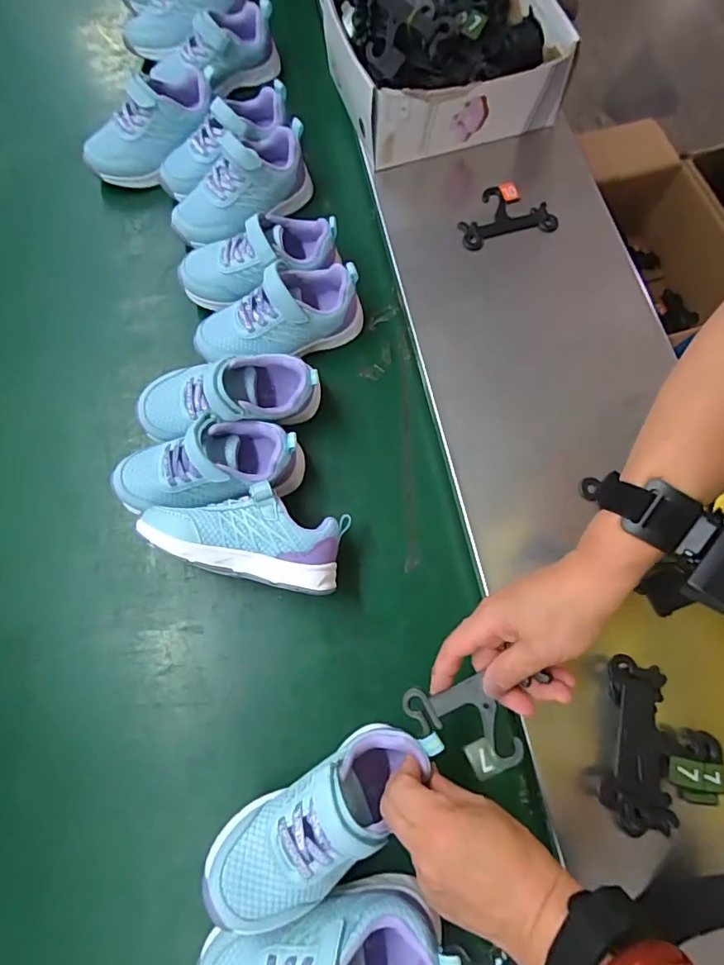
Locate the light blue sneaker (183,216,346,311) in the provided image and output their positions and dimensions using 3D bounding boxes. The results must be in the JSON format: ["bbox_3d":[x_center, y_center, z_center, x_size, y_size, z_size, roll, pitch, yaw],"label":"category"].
[{"bbox_3d":[-0.103,-0.223,0.524,0.156,0.074,0.086,1,71,0],"label":"light blue sneaker"}]

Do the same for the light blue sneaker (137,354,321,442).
[{"bbox_3d":[-0.118,-0.074,0.466,0.160,0.085,0.066,-4,71,-2],"label":"light blue sneaker"}]

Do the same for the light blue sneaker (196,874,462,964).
[{"bbox_3d":[-0.026,0.319,0.342,0.165,0.065,0.067,-12,71,-4],"label":"light blue sneaker"}]

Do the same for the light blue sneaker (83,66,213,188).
[{"bbox_3d":[-0.229,-0.405,0.576,0.079,0.056,0.181,42,88,13],"label":"light blue sneaker"}]

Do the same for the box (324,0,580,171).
[{"bbox_3d":[0.087,-0.479,0.565,0.219,0.107,0.224,-16,72,-5],"label":"box"}]

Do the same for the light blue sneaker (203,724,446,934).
[{"bbox_3d":[-0.023,0.219,0.347,0.166,0.069,0.066,-32,74,-21],"label":"light blue sneaker"}]

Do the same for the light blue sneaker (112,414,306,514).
[{"bbox_3d":[-0.134,-0.013,0.454,0.161,0.074,0.071,-3,71,-1],"label":"light blue sneaker"}]

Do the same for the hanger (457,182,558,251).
[{"bbox_3d":[0.149,-0.288,0.558,0.099,0.015,0.067,-14,73,-5],"label":"hanger"}]

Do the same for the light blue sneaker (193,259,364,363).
[{"bbox_3d":[-0.081,-0.162,0.504,0.162,0.071,0.068,-11,71,-4],"label":"light blue sneaker"}]

